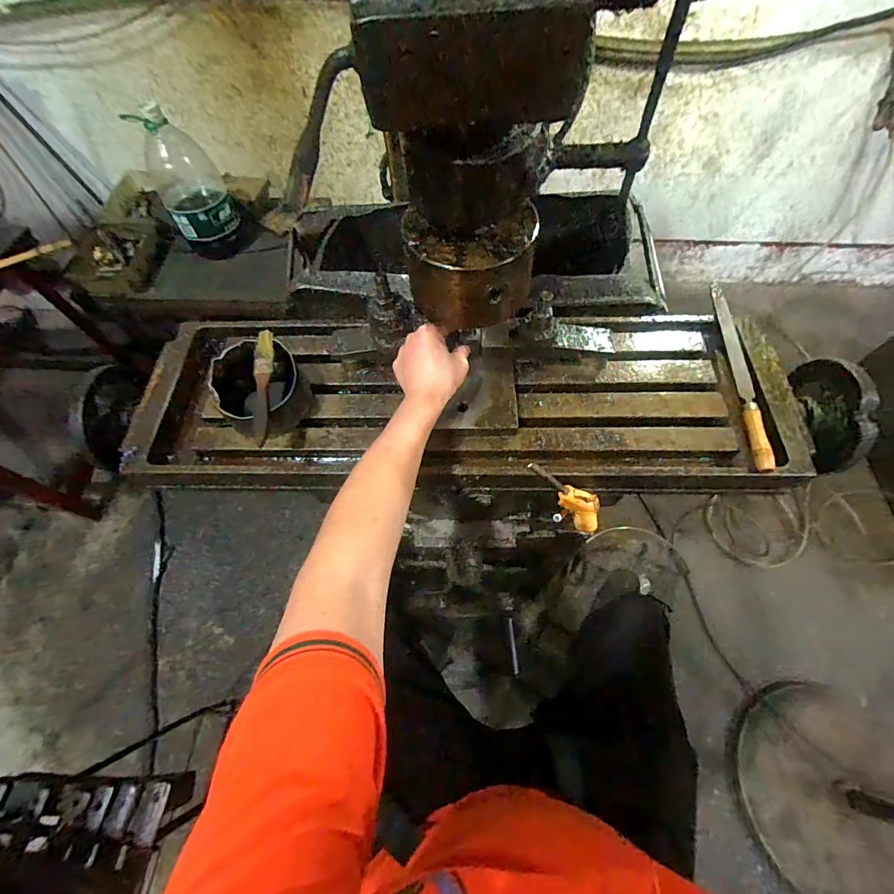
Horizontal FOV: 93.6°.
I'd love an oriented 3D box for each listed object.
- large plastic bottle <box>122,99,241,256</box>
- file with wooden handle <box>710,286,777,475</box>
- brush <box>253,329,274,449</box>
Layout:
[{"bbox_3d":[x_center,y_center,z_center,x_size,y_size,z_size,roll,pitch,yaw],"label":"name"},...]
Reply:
[{"bbox_3d":[-0.715,-0.730,1.164,0.177,0.328,0.161,-31,67,-14],"label":"large plastic bottle"},{"bbox_3d":[0.366,-0.101,0.523,0.019,0.020,0.286,5,63,4],"label":"file with wooden handle"},{"bbox_3d":[-0.211,-0.070,0.477,0.020,0.014,0.152,-5,63,-1],"label":"brush"}]

